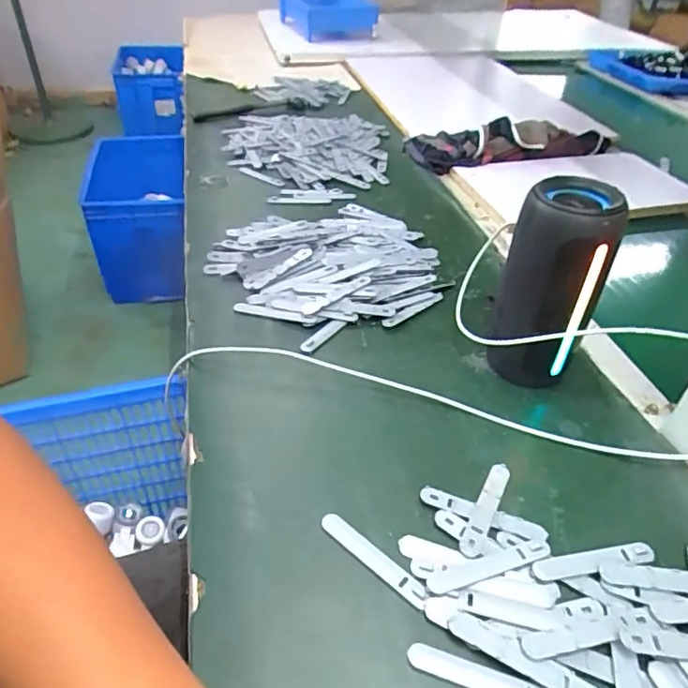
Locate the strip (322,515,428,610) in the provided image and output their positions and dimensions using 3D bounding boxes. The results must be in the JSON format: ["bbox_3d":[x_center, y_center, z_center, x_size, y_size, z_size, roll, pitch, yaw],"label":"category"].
[{"bbox_3d":[0.021,0.150,0.382,0.091,0.004,0.016,31,49,29],"label":"strip"}]

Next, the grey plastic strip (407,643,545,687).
[{"bbox_3d":[0.087,0.204,0.327,0.097,0.005,0.014,14,43,14],"label":"grey plastic strip"}]

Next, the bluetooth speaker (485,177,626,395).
[{"bbox_3d":[0.184,-0.048,0.488,0.084,0.183,0.075,19,43,17],"label":"bluetooth speaker"}]

